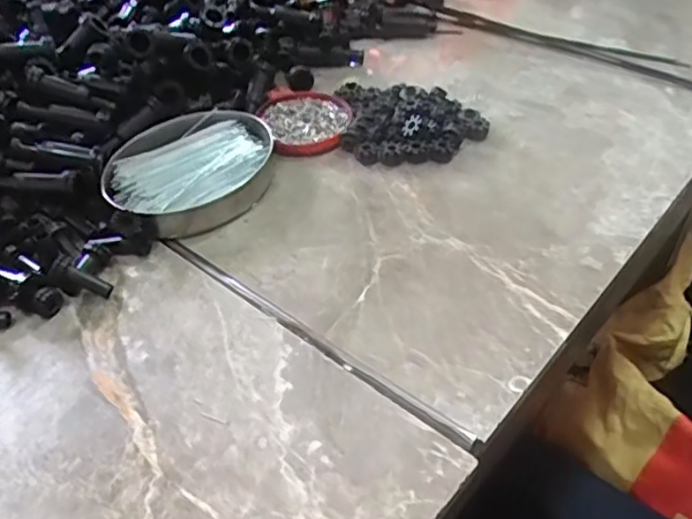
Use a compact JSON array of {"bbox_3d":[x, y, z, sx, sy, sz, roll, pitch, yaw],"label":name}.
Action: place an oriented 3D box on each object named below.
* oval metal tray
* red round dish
[{"bbox_3d":[-0.111,-0.069,0.492,0.110,0.023,0.127,31,53,30],"label":"oval metal tray"},{"bbox_3d":[-0.035,-0.120,0.550,0.072,0.014,0.088,-15,45,-13],"label":"red round dish"}]

